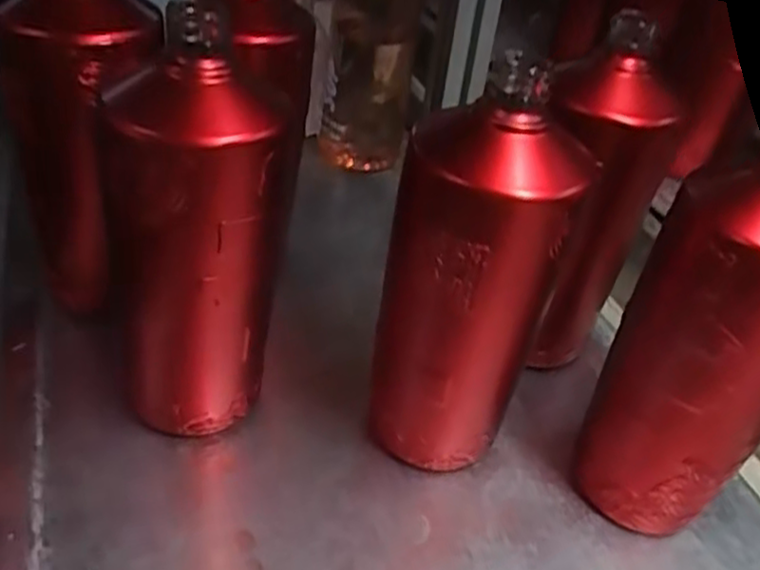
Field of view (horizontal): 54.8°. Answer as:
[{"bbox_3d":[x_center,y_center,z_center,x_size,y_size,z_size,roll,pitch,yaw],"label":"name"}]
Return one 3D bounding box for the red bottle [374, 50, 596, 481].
[{"bbox_3d":[0.043,0.004,0.368,0.087,0.201,0.070,-5,45,-11],"label":"red bottle"}]

